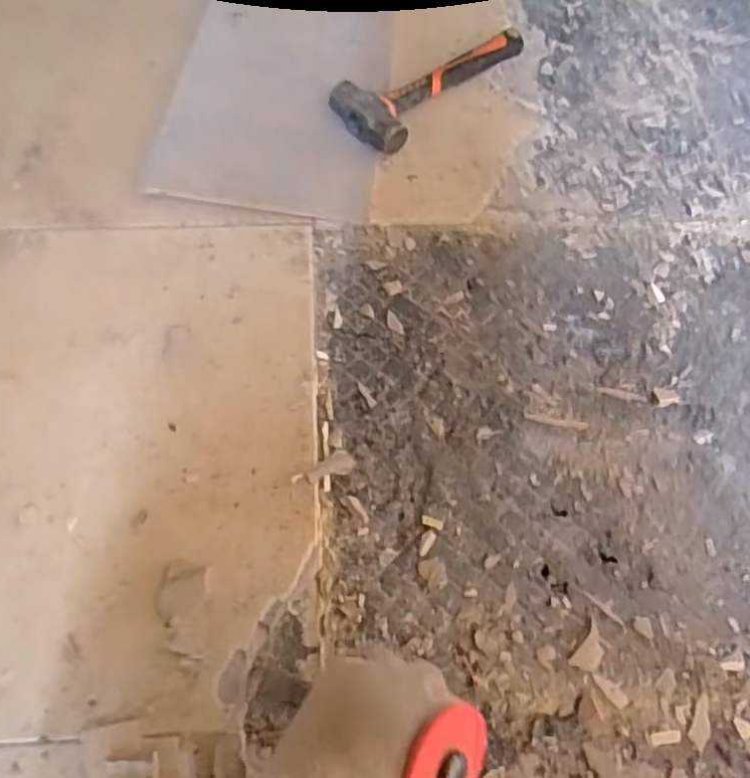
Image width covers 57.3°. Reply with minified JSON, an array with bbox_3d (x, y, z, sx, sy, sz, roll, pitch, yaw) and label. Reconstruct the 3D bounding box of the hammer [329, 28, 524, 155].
[{"bbox_3d":[0.073,-0.388,0.848,0.103,0.041,0.285,39,66,18],"label":"hammer"}]

